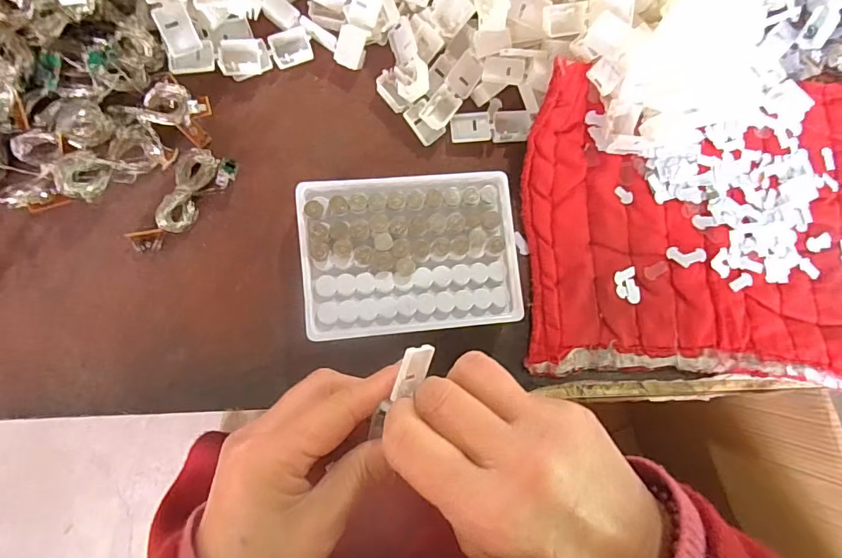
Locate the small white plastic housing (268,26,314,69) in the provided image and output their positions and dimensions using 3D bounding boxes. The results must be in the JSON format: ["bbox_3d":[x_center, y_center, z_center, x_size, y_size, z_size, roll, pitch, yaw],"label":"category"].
[{"bbox_3d":[-0.087,-0.156,0.333,0.026,0.007,0.021,-20,87,-8],"label":"small white plastic housing"}]

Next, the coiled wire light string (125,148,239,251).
[{"bbox_3d":[-0.152,-0.051,0.309,0.033,0.011,0.078,43,82,-1],"label":"coiled wire light string"}]

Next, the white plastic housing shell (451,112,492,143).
[{"bbox_3d":[0.035,-0.105,0.343,0.027,0.004,0.019,-5,85,-7],"label":"white plastic housing shell"}]

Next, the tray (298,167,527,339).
[{"bbox_3d":[-0.007,-0.016,0.312,0.129,0.033,0.094,-5,85,-7],"label":"tray"}]

